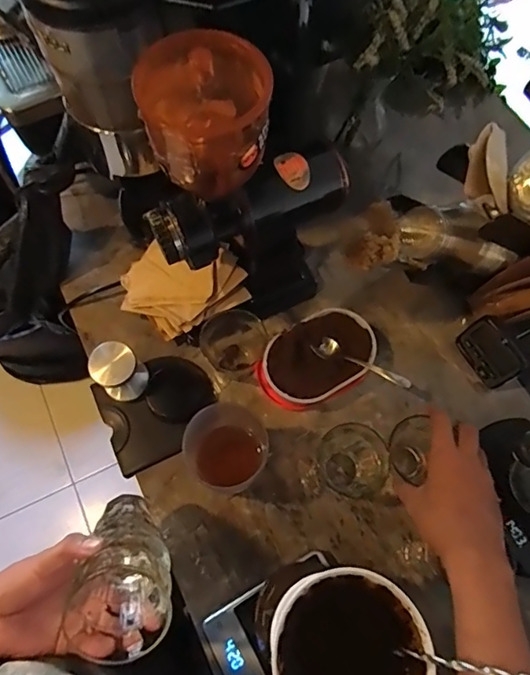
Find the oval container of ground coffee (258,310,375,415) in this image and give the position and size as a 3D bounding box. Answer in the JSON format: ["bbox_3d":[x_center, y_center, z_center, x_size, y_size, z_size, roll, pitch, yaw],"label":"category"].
[{"bbox_3d":[0.066,0.028,0.627,0.151,0.050,0.107,-32,71,-15],"label":"oval container of ground coffee"}]

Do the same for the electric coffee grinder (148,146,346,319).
[{"bbox_3d":[-0.012,-0.108,0.589,0.213,0.212,0.087,-30,71,-14],"label":"electric coffee grinder"}]

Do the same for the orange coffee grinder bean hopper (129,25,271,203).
[{"bbox_3d":[-0.050,-0.180,0.412,0.108,0.123,0.089,3,66,-1],"label":"orange coffee grinder bean hopper"}]

